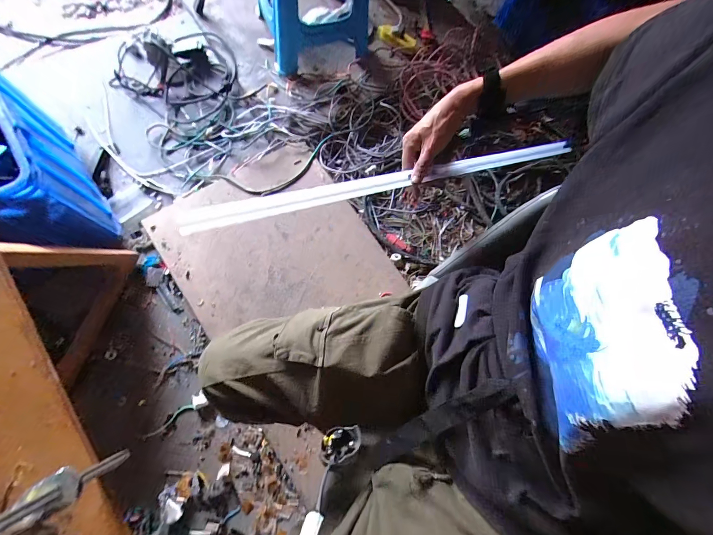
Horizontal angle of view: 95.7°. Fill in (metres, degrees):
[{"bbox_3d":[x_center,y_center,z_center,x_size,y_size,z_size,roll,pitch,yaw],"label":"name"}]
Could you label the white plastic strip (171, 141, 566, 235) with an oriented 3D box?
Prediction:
[{"bbox_3d":[0.129,-0.162,0.550,0.775,0.022,0.025,-18,72,-27],"label":"white plastic strip"}]

